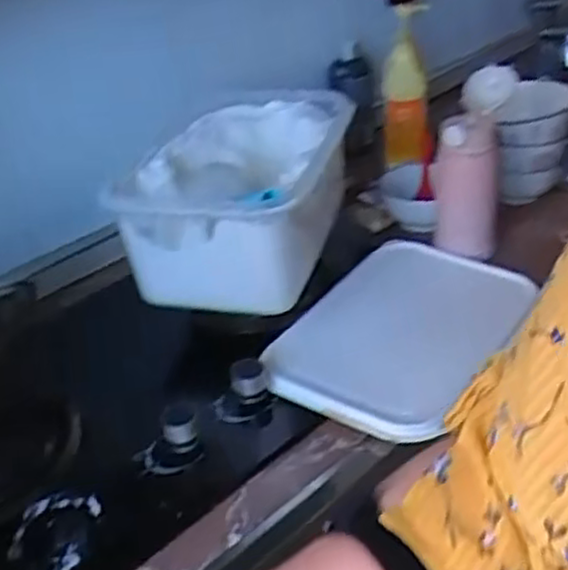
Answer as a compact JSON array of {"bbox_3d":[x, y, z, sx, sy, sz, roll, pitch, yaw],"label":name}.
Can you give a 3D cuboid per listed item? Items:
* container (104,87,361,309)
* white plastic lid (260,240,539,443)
[{"bbox_3d":[-0.045,-0.106,0.881,0.208,0.147,0.314,5,35,17],"label":"container"},{"bbox_3d":[0.129,0.046,0.844,0.211,0.025,0.296,16,40,30],"label":"white plastic lid"}]

